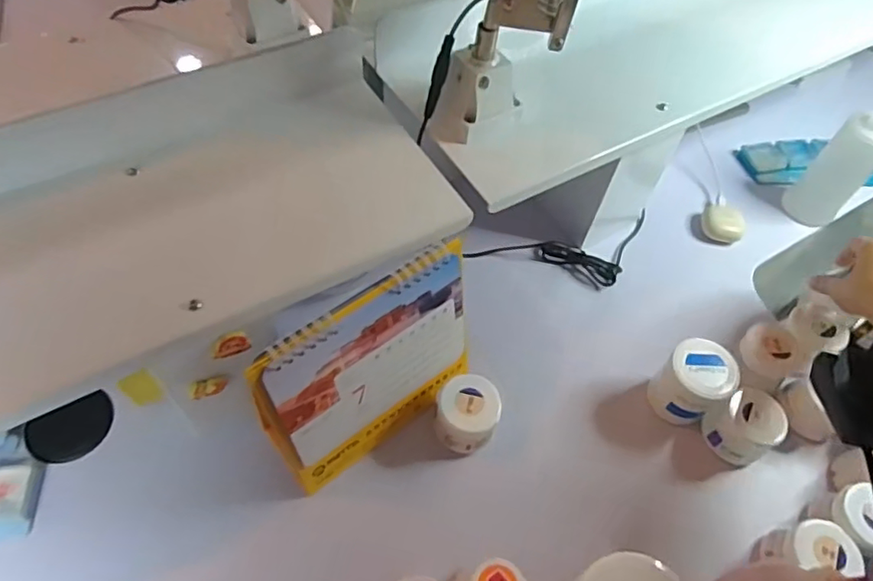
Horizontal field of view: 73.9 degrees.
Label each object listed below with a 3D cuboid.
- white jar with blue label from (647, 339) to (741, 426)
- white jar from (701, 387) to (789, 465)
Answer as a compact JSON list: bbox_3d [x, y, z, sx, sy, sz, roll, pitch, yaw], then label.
[{"bbox_3d":[0.220,0.079,0.499,0.053,0.072,0.052,2,57,-3],"label":"white jar with blue label"},{"bbox_3d":[0.261,0.118,0.496,0.052,0.053,0.050,2,57,-3],"label":"white jar"}]

